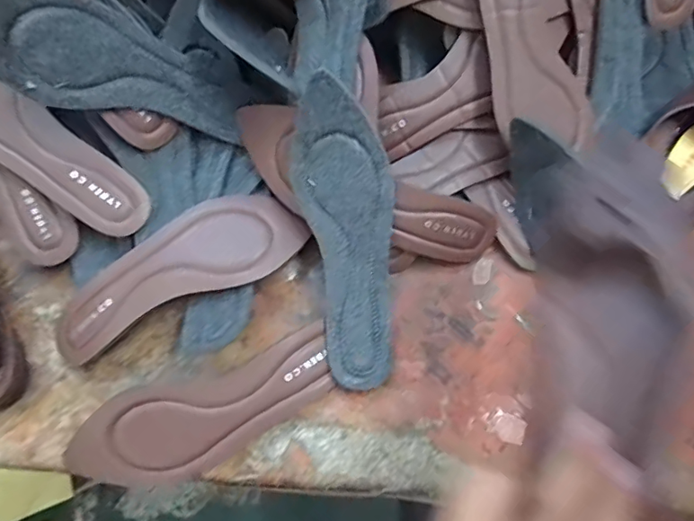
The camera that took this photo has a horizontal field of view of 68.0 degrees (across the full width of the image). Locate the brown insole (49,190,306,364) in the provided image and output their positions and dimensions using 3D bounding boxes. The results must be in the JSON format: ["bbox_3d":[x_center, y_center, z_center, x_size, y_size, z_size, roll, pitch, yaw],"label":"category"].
[{"bbox_3d":[-0.142,0.005,0.442,0.214,0.023,0.073,-26,72,-6],"label":"brown insole"}]

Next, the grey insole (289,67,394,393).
[{"bbox_3d":[0.002,-0.020,0.415,0.074,0.026,0.239,-8,94,0],"label":"grey insole"}]

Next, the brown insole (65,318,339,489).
[{"bbox_3d":[-0.113,0.125,0.408,0.218,0.033,0.073,-20,71,-4],"label":"brown insole"}]

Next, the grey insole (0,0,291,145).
[{"bbox_3d":[-0.170,-0.151,0.404,0.022,0.235,0.077,19,102,49],"label":"grey insole"}]

